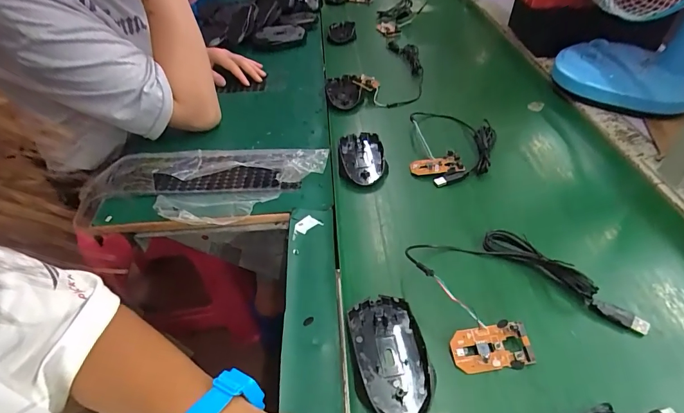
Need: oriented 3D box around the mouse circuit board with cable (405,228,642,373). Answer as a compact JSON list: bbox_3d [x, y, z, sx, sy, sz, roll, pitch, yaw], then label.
[{"bbox_3d":[0.167,0.073,0.373,0.179,0.028,0.143,-11,44,-10],"label":"mouse circuit board with cable"}]

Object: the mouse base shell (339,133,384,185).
[{"bbox_3d":[0.029,-0.071,0.546,0.061,0.020,0.104,-3,43,-1],"label":"mouse base shell"}]

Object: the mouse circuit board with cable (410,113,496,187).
[{"bbox_3d":[0.160,-0.091,0.556,0.121,0.028,0.174,3,43,6],"label":"mouse circuit board with cable"}]

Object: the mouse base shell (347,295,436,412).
[{"bbox_3d":[0.043,0.127,0.334,0.059,0.014,0.109,-8,44,-6],"label":"mouse base shell"}]

